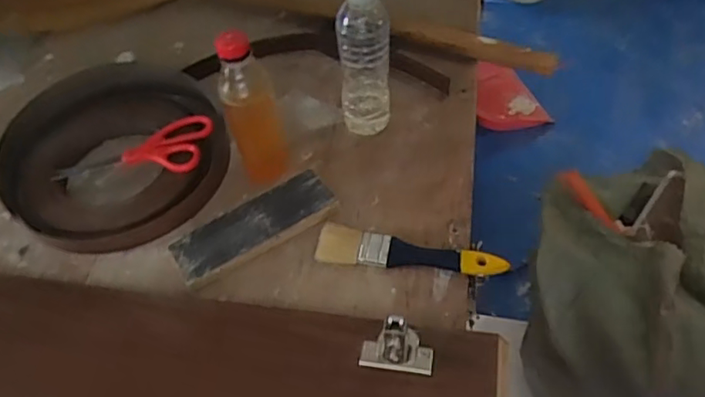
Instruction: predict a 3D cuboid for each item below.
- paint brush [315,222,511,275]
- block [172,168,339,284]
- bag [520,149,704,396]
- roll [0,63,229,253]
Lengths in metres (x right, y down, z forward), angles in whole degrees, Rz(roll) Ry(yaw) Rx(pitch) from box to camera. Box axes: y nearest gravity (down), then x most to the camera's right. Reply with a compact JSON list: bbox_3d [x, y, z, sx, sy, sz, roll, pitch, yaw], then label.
[{"bbox_3d":[0.058,0.054,0.592,0.185,0.017,0.036,4,53,8],"label":"paint brush"},{"bbox_3d":[-0.101,0.026,0.613,0.172,0.015,0.065,-28,56,-17],"label":"block"},{"bbox_3d":[0.414,0.215,0.893,0.316,0.395,0.386,12,54,13],"label":"bag"},{"bbox_3d":[-0.270,-0.058,0.681,0.236,0.059,0.241,-2,52,3],"label":"roll"}]

